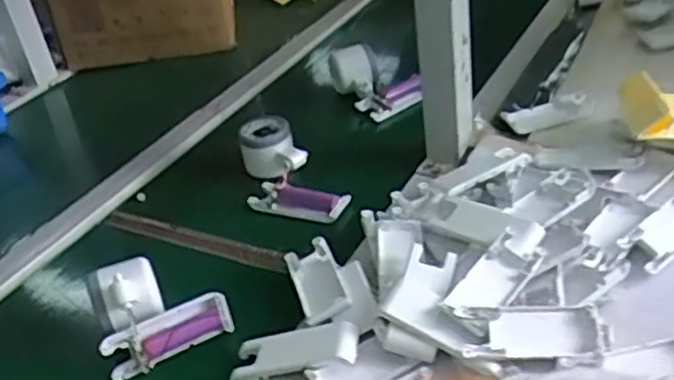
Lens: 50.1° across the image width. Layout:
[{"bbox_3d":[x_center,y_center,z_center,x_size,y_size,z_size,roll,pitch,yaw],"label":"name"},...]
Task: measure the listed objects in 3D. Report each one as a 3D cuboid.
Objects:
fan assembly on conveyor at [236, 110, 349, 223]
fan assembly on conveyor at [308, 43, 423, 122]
[{"bbox_3d":[-0.060,-0.015,0.784,0.078,0.050,0.159,-21,50,-20],"label":"fan assembly on conveyor"},{"bbox_3d":[0.041,-0.144,0.923,0.162,0.075,0.055,25,44,22],"label":"fan assembly on conveyor"}]

